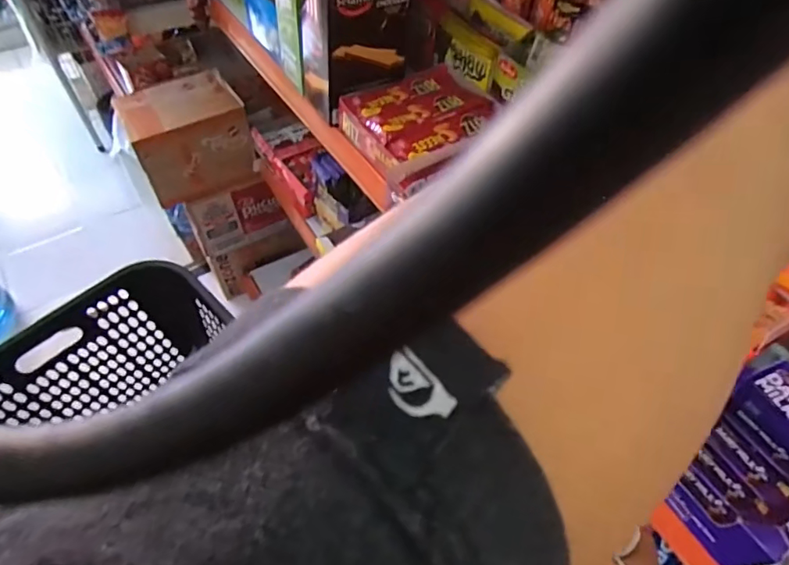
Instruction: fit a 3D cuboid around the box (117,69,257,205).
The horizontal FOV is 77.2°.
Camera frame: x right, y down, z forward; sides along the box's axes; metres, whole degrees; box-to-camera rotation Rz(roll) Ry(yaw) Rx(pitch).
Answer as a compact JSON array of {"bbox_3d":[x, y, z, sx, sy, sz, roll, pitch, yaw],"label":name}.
[{"bbox_3d":[-0.515,-0.368,1.245,0.261,0.216,0.208,-25,59,-19],"label":"box"}]

